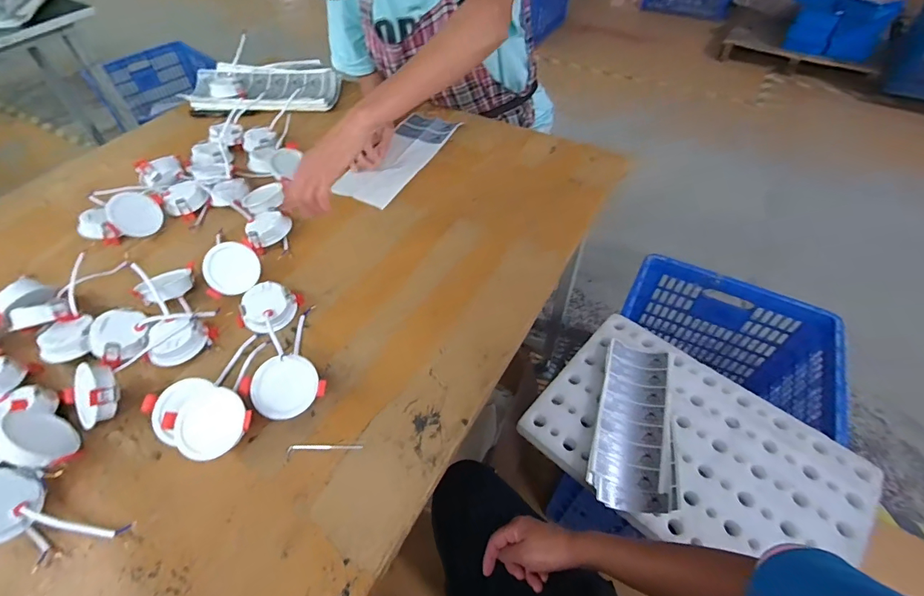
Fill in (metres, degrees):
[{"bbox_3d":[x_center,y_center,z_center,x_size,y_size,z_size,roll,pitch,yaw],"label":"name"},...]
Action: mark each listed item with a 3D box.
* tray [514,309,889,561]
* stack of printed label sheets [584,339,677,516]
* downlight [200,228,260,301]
[{"bbox_3d":[0.441,0.290,0.825,0.551,0.030,0.385,36,60,24],"label":"tray"},{"bbox_3d":[0.336,0.232,0.827,0.143,0.039,0.337,15,54,11],"label":"stack of printed label sheets"},{"bbox_3d":[-0.331,-0.042,0.621,0.072,0.024,0.072,0,90,-13],"label":"downlight"}]

